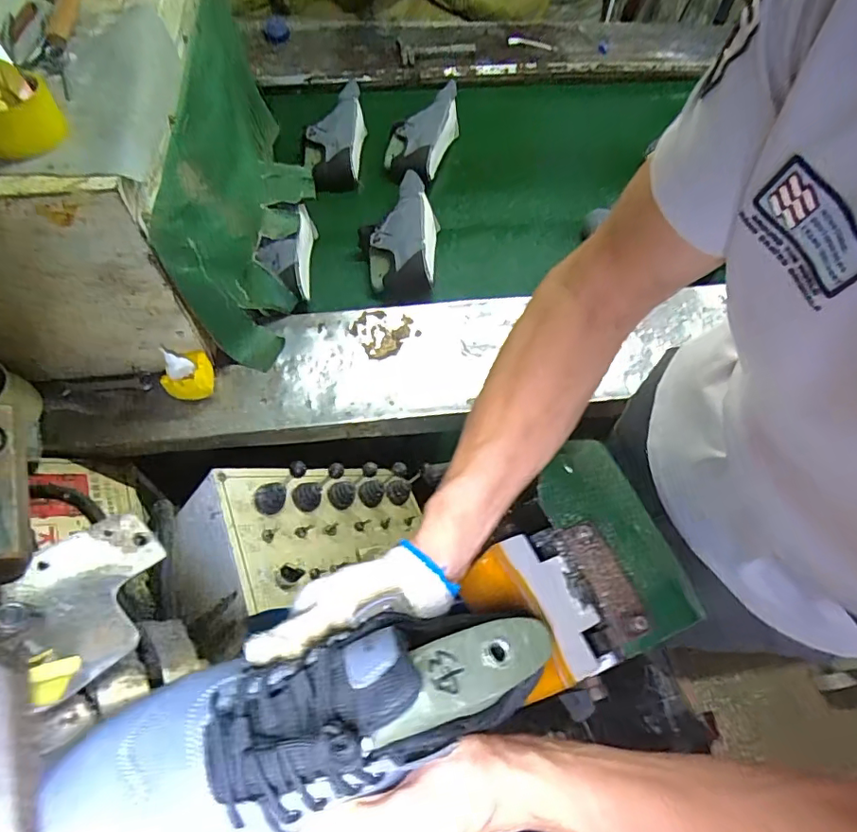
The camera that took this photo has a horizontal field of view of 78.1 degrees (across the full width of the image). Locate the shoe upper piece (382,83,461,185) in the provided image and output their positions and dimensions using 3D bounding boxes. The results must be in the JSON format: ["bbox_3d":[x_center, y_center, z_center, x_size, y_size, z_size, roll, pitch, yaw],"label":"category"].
[{"bbox_3d":[-0.007,-0.641,1.196,0.121,0.097,0.241,21,62,10],"label":"shoe upper piece"}]

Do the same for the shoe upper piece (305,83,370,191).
[{"bbox_3d":[-0.205,-0.639,1.197,0.133,0.072,0.298,9,77,3],"label":"shoe upper piece"}]

